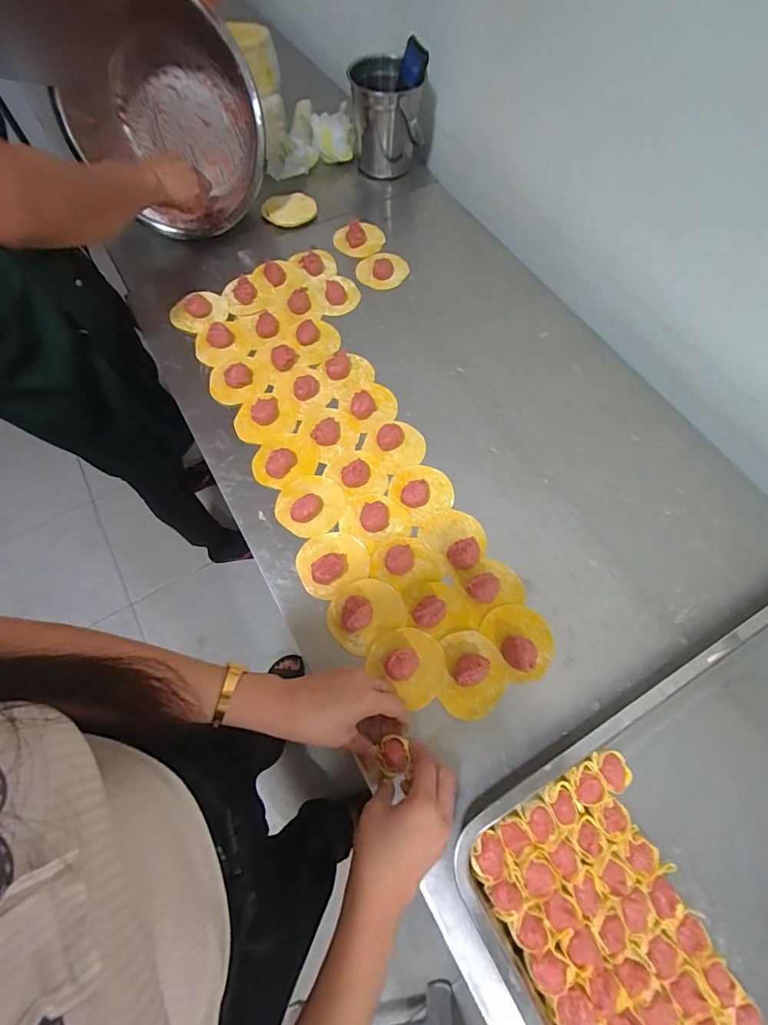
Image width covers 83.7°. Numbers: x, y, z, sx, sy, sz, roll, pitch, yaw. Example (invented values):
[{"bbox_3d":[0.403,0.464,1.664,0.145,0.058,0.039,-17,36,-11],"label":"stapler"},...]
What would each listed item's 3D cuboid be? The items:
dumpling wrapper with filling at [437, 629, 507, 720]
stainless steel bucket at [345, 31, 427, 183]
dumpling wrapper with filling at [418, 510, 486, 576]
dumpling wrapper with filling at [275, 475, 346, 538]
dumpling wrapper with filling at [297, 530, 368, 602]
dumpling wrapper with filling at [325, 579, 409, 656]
[{"bbox_3d":[0.097,0.172,0.455,0.070,0.024,0.088,7,66,2],"label":"dumpling wrapper with filling"},{"bbox_3d":[0.008,-0.673,0.732,0.121,0.153,0.091,-1,68,-1],"label":"stainless steel bucket"},{"bbox_3d":[0.088,0.029,0.516,0.070,0.022,0.076,-31,70,-14],"label":"dumpling wrapper with filling"},{"bbox_3d":[-0.093,-0.012,0.534,0.084,0.022,0.080,1,66,-1],"label":"dumpling wrapper with filling"},{"bbox_3d":[-0.061,0.056,0.503,0.082,0.021,0.073,-29,70,-14],"label":"dumpling wrapper with filling"},{"bbox_3d":[-0.020,0.112,0.478,0.085,0.024,0.070,-35,71,-16],"label":"dumpling wrapper with filling"}]

